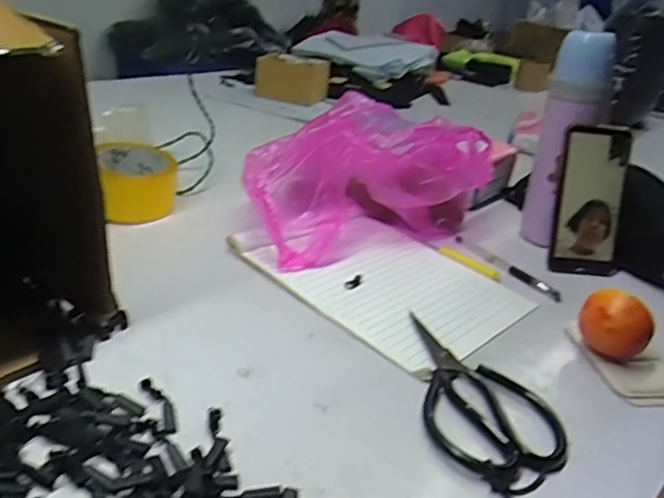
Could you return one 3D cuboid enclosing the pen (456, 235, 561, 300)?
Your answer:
[{"bbox_3d":[0.195,0.019,0.642,0.015,0.005,0.146,-15,35,-33],"label":"pen"}]

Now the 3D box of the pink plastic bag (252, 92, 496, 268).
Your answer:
[{"bbox_3d":[0.050,-0.093,0.687,0.321,0.135,0.165,-11,33,-28],"label":"pink plastic bag"}]

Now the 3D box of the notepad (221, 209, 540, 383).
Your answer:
[{"bbox_3d":[0.053,0.026,0.593,0.262,0.014,0.192,30,36,35],"label":"notepad"}]

